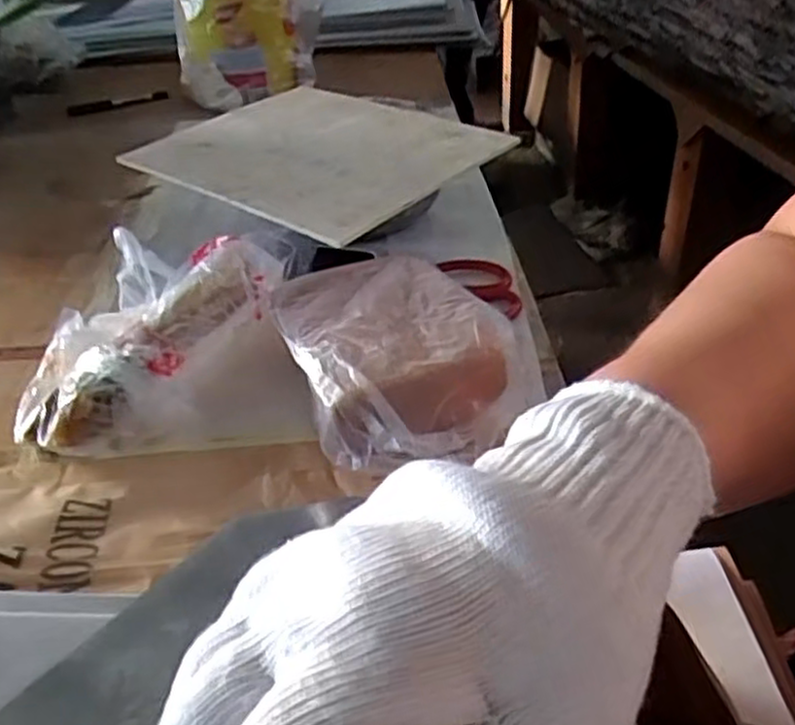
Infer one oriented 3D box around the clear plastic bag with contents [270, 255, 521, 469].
[{"bbox_3d":[-0.004,-0.007,0.500,0.129,0.066,0.175,-14,35,-16],"label":"clear plastic bag with contents"}]

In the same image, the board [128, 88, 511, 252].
[{"bbox_3d":[-0.068,-0.198,0.693,0.290,0.011,0.249,25,45,34],"label":"board"}]

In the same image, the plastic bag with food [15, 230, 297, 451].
[{"bbox_3d":[-0.167,-0.035,0.533,0.124,0.060,0.245,10,41,24],"label":"plastic bag with food"}]

